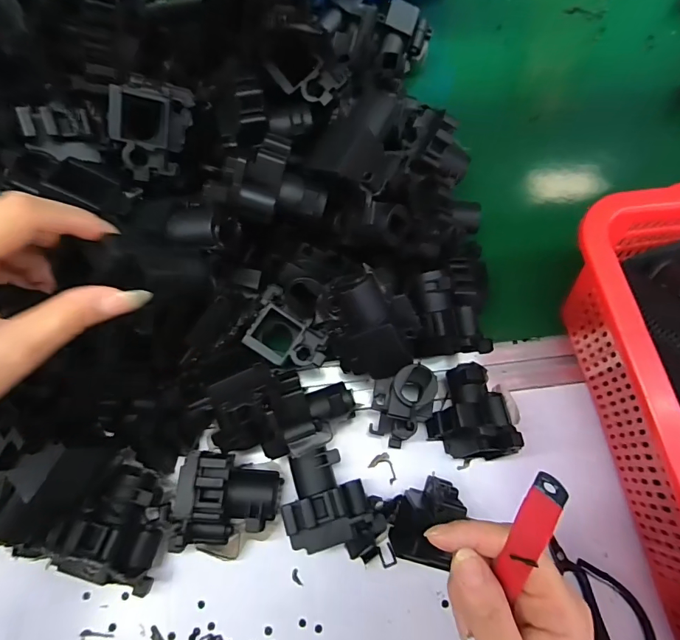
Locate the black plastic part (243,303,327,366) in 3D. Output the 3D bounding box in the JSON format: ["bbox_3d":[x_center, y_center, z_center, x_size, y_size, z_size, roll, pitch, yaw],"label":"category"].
[{"bbox_3d":[-0.037,0.015,0.296,0.055,0.011,0.036,25,71,8],"label":"black plastic part"}]

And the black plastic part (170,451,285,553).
[{"bbox_3d":[-0.080,0.126,0.282,0.071,0.037,0.062,7,69,1],"label":"black plastic part"}]

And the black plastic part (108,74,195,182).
[{"bbox_3d":[-0.128,-0.131,0.285,0.011,0.063,0.056,23,25,37],"label":"black plastic part"}]

